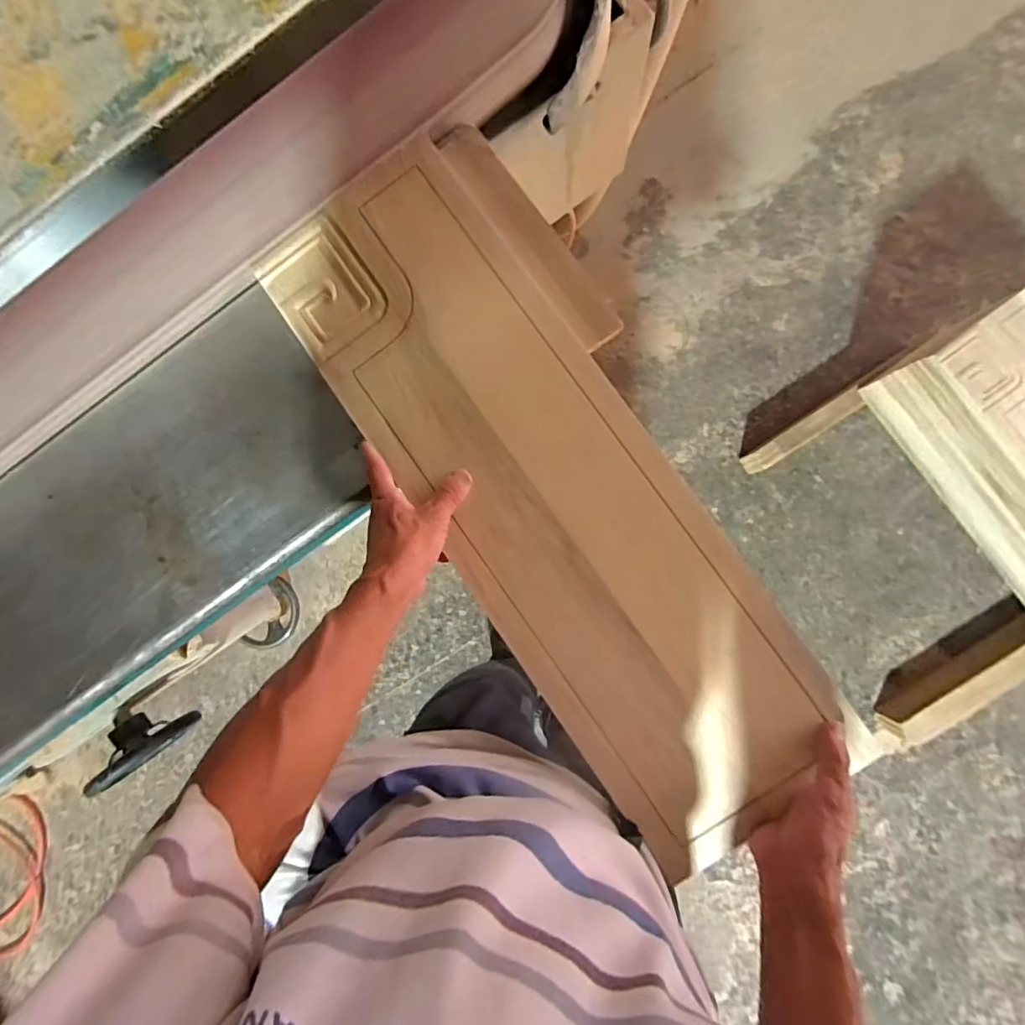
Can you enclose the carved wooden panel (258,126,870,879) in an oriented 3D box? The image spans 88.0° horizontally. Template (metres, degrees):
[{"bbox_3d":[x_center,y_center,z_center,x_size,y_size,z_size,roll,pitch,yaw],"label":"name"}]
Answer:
[{"bbox_3d":[0.039,-0.027,0.490,0.246,0.025,0.668,-33,85,7],"label":"carved wooden panel"}]

